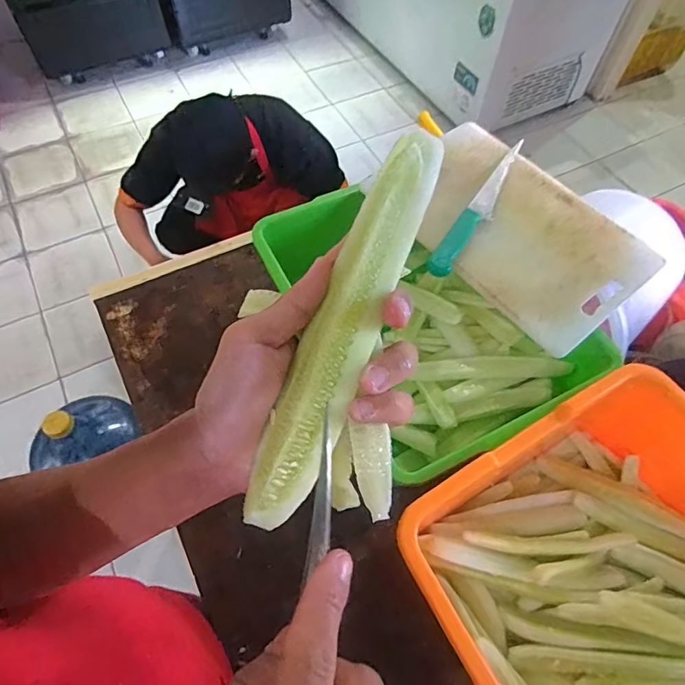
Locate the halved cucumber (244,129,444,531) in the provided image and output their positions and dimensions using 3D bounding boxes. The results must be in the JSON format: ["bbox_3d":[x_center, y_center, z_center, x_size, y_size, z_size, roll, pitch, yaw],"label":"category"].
[{"bbox_3d":[0.000,-0.008,0.237,0.036,0.015,0.201,23,87,11],"label":"halved cucumber"}]

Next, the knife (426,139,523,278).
[{"bbox_3d":[0.189,-0.186,0.635,0.032,0.015,0.276,31,63,15],"label":"knife"}]

